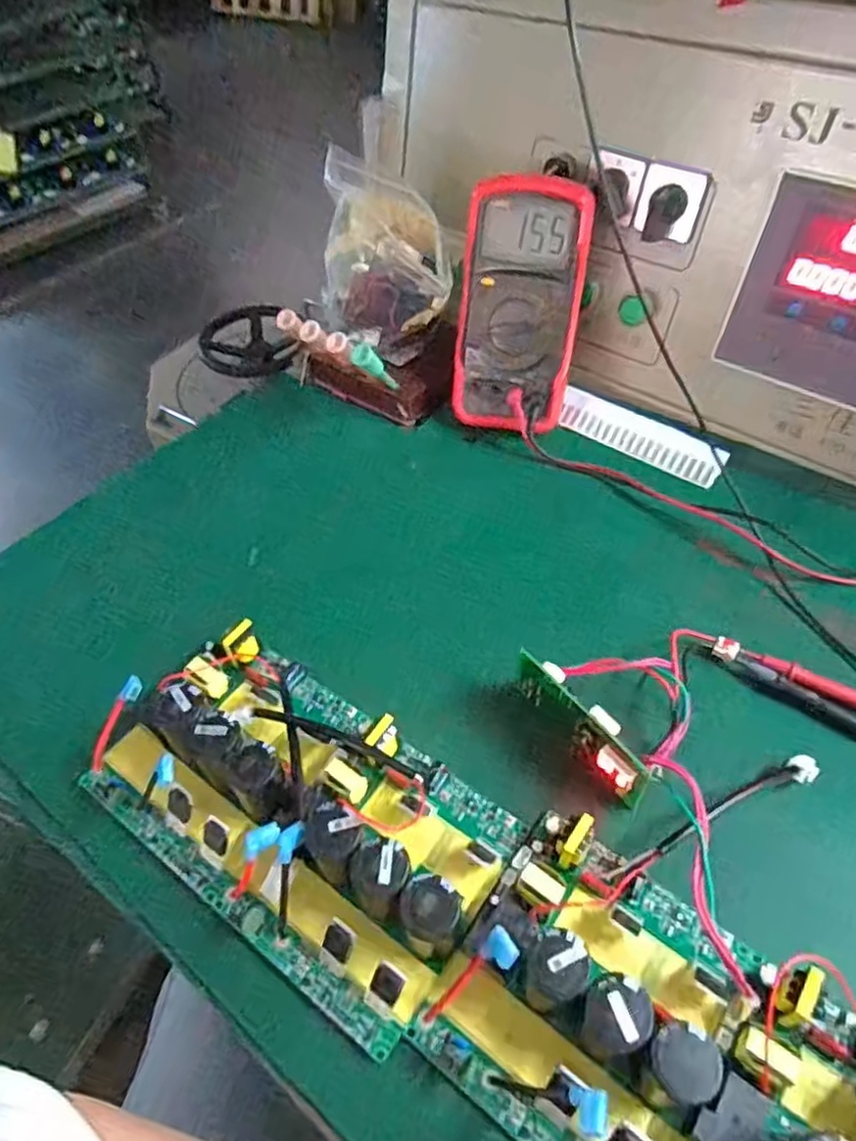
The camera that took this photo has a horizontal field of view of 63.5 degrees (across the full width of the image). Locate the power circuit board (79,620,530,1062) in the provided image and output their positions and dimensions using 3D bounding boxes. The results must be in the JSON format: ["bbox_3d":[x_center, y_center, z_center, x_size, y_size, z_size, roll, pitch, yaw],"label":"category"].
[{"bbox_3d":[-0.077,0.128,0.400,0.237,0.058,0.139,29,57,24],"label":"power circuit board"}]

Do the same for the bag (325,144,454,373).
[{"bbox_3d":[-0.039,-0.259,0.607,0.112,0.163,0.087,-4,50,0],"label":"bag"}]

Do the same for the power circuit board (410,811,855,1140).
[{"bbox_3d":[0.119,0.224,0.311,0.244,0.058,0.136,28,57,24],"label":"power circuit board"}]

